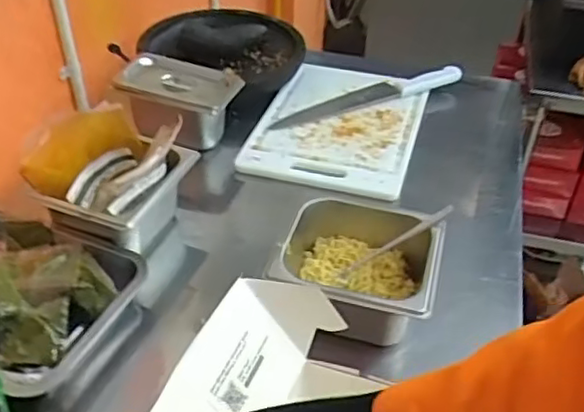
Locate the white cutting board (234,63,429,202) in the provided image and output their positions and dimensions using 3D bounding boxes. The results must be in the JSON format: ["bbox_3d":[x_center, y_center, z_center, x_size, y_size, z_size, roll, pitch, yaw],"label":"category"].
[{"bbox_3d":[0.085,-0.149,1.077,0.238,0.018,0.347,12,40,12],"label":"white cutting board"}]

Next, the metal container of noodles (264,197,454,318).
[{"bbox_3d":[0.076,0.066,0.756,0.176,0.079,0.169,10,39,10],"label":"metal container of noodles"}]

